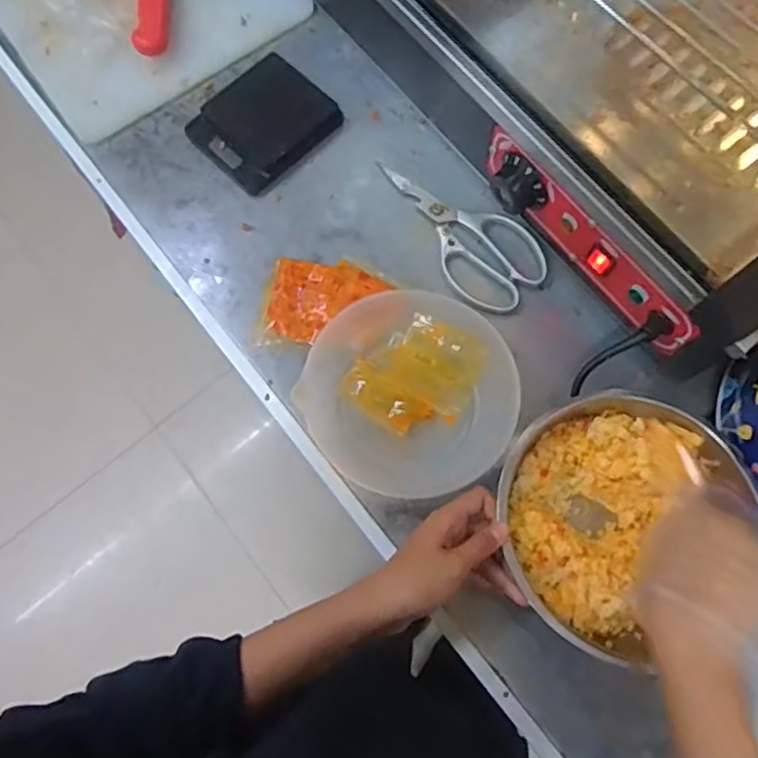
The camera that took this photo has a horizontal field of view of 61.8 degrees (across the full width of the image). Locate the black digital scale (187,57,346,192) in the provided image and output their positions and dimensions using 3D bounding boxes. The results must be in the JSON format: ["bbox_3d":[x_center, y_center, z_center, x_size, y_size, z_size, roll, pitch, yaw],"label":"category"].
[{"bbox_3d":[-0.115,-0.257,0.635,0.109,0.018,0.127,43,80,12],"label":"black digital scale"}]

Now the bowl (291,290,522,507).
[{"bbox_3d":[0.026,0.012,0.536,0.173,0.047,0.162,0,75,1],"label":"bowl"}]

